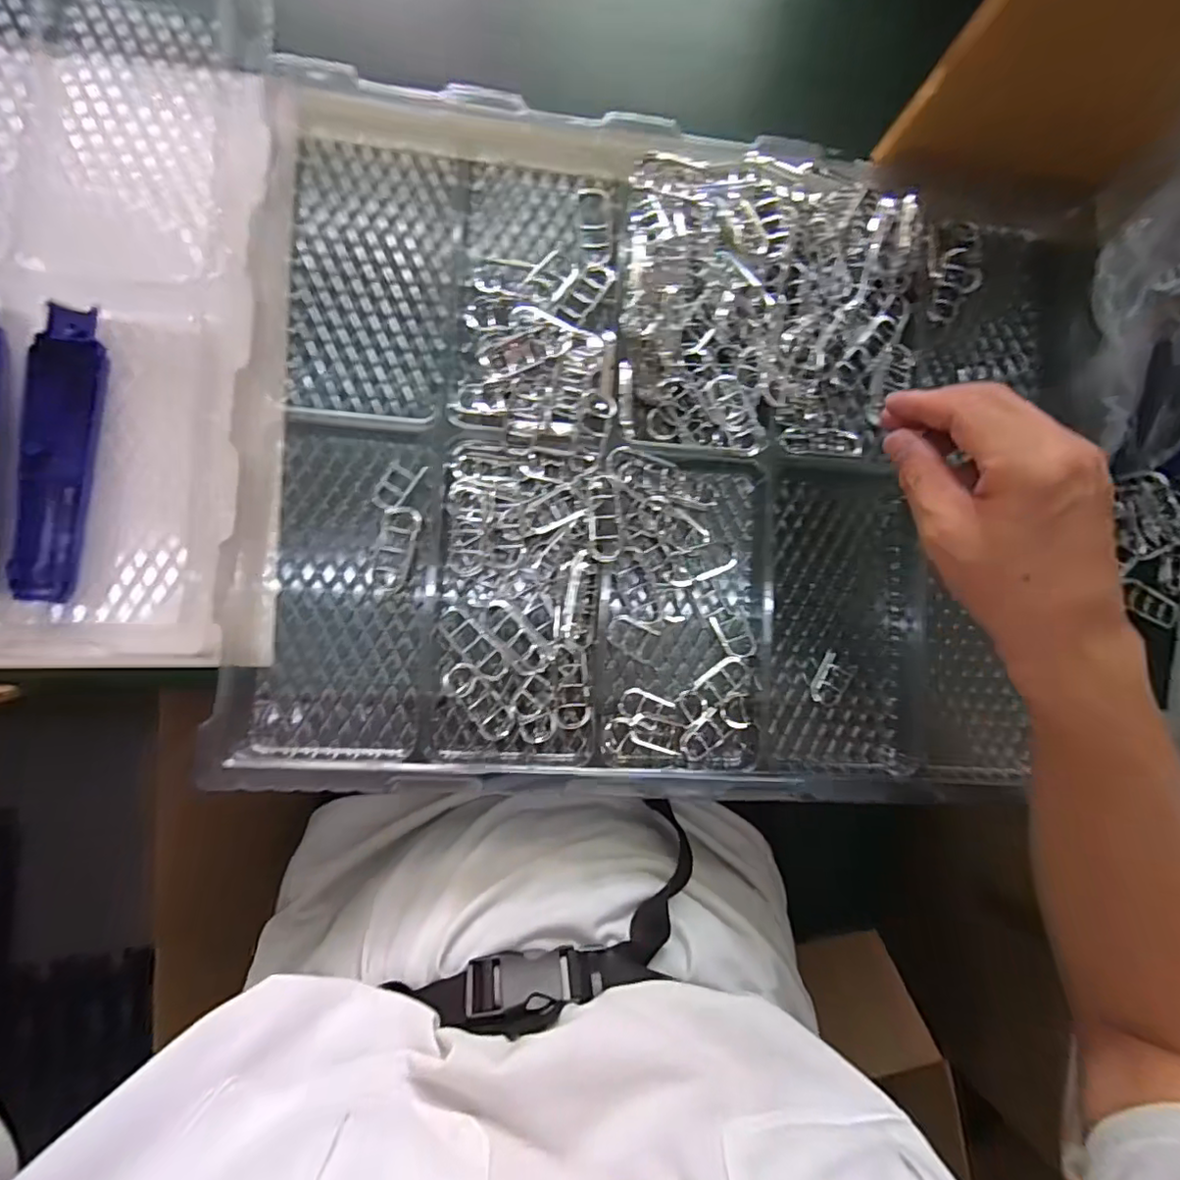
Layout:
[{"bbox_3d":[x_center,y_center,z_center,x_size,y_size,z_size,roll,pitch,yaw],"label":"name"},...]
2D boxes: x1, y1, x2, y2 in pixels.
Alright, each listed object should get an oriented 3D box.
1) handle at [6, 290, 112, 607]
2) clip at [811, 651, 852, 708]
[{"bbox_3d":[-0.301,-0.076,0.330,0.034,0.014,0.162,7,84,-7],"label":"handle"},{"bbox_3d":[0.161,0.061,0.390,0.026,0.010,0.034,27,82,-5],"label":"clip"}]

